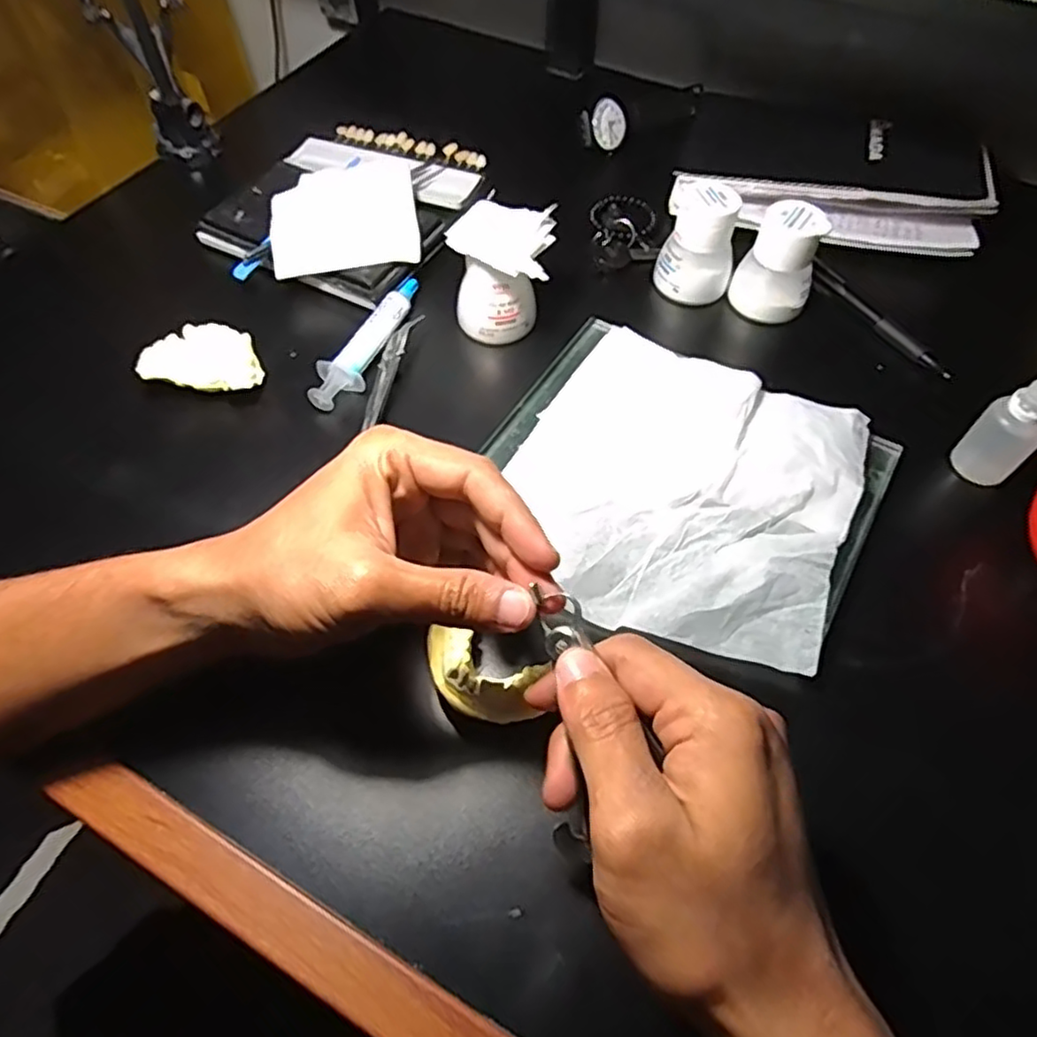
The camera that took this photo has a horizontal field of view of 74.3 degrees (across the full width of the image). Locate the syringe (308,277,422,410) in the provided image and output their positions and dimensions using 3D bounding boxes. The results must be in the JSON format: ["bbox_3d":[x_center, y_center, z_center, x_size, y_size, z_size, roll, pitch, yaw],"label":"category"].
[{"bbox_3d":[-0.090,-0.110,0.429,0.024,0.022,0.119,25,61,14],"label":"syringe"}]

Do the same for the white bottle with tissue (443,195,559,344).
[{"bbox_3d":[-0.008,-0.149,0.426,0.061,0.069,0.055,14,59,8],"label":"white bottle with tissue"}]

